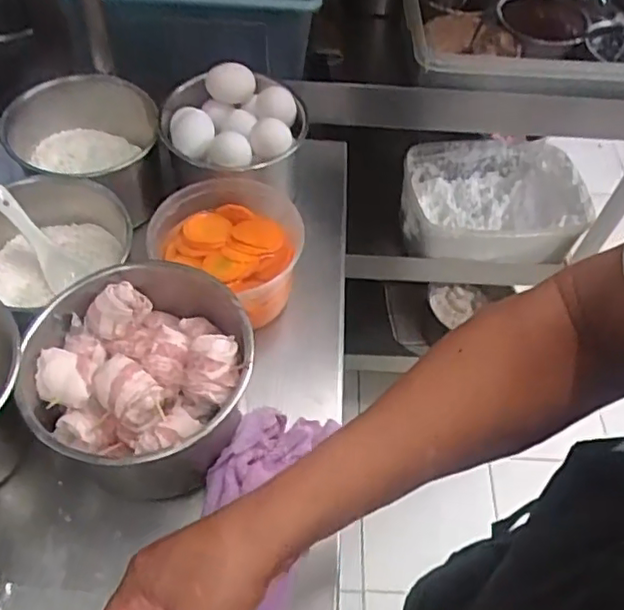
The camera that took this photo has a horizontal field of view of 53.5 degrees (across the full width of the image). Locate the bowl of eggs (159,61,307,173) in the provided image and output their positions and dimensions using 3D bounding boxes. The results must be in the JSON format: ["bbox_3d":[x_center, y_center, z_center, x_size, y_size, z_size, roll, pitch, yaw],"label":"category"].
[{"bbox_3d":[-0.084,-0.184,0.659,0.153,0.064,0.131,0,55,-4],"label":"bowl of eggs"}]

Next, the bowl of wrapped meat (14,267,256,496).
[{"bbox_3d":[-0.141,0.060,0.515,0.168,0.096,0.169,2,55,-3],"label":"bowl of wrapped meat"}]

